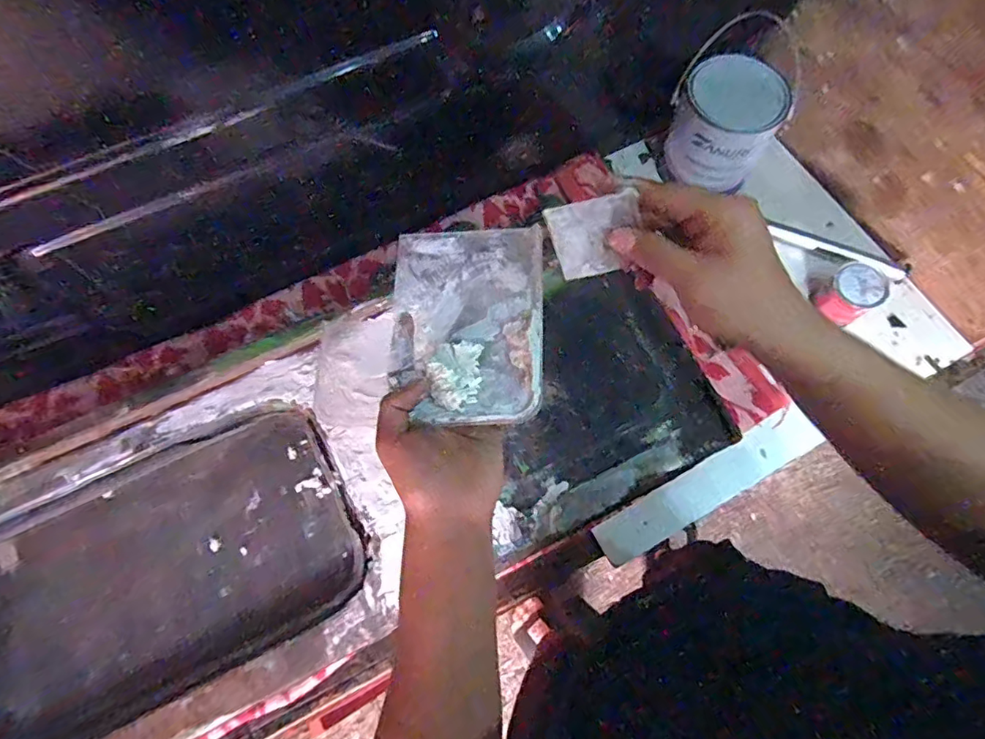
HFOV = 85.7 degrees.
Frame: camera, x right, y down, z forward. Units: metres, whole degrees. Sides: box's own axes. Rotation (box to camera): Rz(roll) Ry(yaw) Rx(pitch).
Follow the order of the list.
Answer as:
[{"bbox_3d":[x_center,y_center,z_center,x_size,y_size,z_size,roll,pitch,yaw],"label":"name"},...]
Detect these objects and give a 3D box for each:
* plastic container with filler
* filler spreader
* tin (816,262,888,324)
[{"bbox_3d":[-0.019,-0.036,0.388,0.109,0.026,0.153,1,68,2],"label":"plastic container with filler"},{"bbox_3d":[0.065,-0.083,0.334,0.053,0.051,0.004,-6,42,21],"label":"filler spreader"},{"bbox_3d":[0.520,-0.109,0.772,0.060,0.071,0.069,-42,73,-14],"label":"tin"}]

